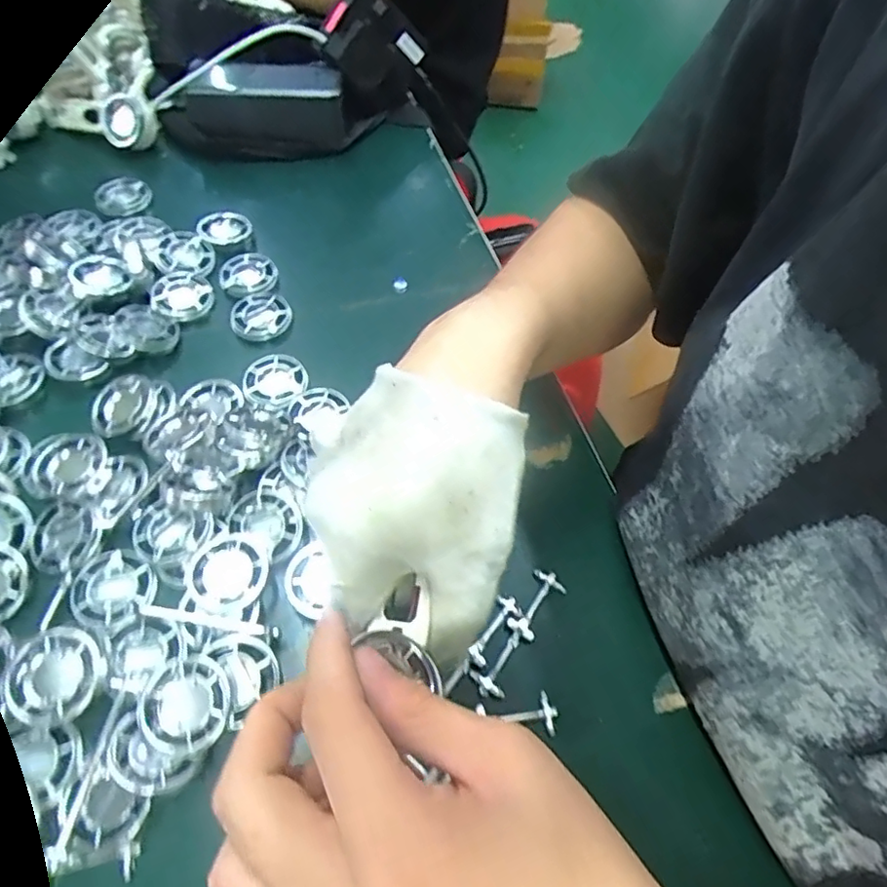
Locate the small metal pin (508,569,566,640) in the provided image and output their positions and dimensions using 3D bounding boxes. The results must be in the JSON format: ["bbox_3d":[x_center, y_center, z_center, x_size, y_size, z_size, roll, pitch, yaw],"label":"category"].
[{"bbox_3d":[0.049,0.084,0.313,0.018,0.004,0.038,29,61,15],"label":"small metal pin"}]

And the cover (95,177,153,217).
[{"bbox_3d":[-0.259,-0.201,0.482,0.041,0.010,0.049,-30,63,-20],"label":"cover"}]

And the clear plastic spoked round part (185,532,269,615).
[{"bbox_3d":[-0.107,0.064,0.299,0.038,0.005,0.040,1,57,-2],"label":"clear plastic spoked round part"}]

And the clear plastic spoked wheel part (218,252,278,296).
[{"bbox_3d":[-0.141,-0.123,0.432,0.040,0.004,0.041,1,57,-2],"label":"clear plastic spoked wheel part"}]

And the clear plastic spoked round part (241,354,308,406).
[{"bbox_3d":[-0.106,-0.041,0.376,0.040,0.009,0.043,1,57,-2],"label":"clear plastic spoked round part"}]

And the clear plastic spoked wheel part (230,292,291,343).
[{"bbox_3d":[-0.125,-0.089,0.410,0.038,0.005,0.043,-5,58,-6],"label":"clear plastic spoked wheel part"}]

